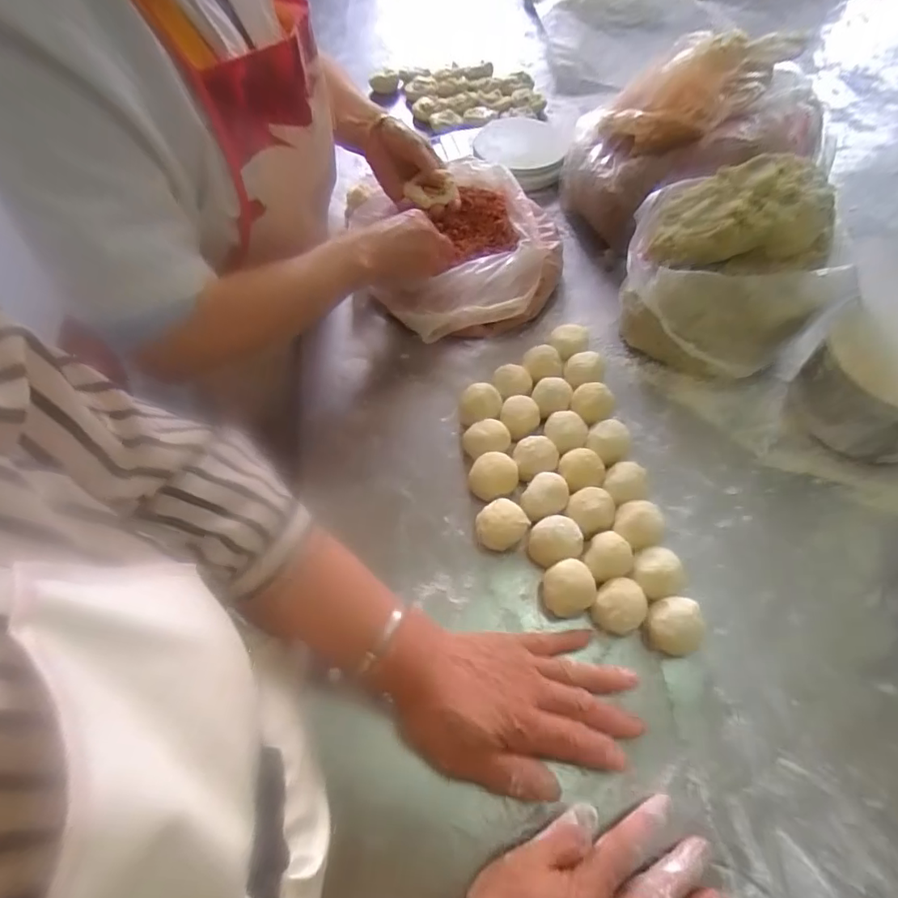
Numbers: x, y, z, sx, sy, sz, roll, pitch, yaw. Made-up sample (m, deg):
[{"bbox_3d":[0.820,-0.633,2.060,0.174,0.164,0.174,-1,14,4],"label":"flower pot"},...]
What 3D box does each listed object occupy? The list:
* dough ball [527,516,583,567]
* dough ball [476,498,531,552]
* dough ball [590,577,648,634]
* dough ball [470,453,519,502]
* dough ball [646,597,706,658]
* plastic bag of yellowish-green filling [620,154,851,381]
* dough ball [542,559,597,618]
[{"bbox_3d":[0.094,0.084,0.466,0.042,0.032,0.041,-1,59,1],"label":"dough ball"},{"bbox_3d":[0.046,0.071,0.474,0.043,0.030,0.038,-31,63,-16],"label":"dough ball"},{"bbox_3d":[0.141,0.129,0.435,0.039,0.030,0.039,-1,59,1],"label":"dough ball"},{"bbox_3d":[0.043,0.028,0.498,0.044,0.030,0.043,-1,59,1],"label":"dough ball"},{"bbox_3d":[0.182,0.144,0.427,0.039,0.038,0.040,-1,59,1],"label":"dough ball"},{"bbox_3d":[0.285,-0.179,0.544,0.184,0.155,0.162,8,60,6],"label":"plastic bag of yellowish-green filling"},{"bbox_3d":[0.102,0.118,0.443,0.045,0.034,0.040,-38,65,-19],"label":"dough ball"}]

